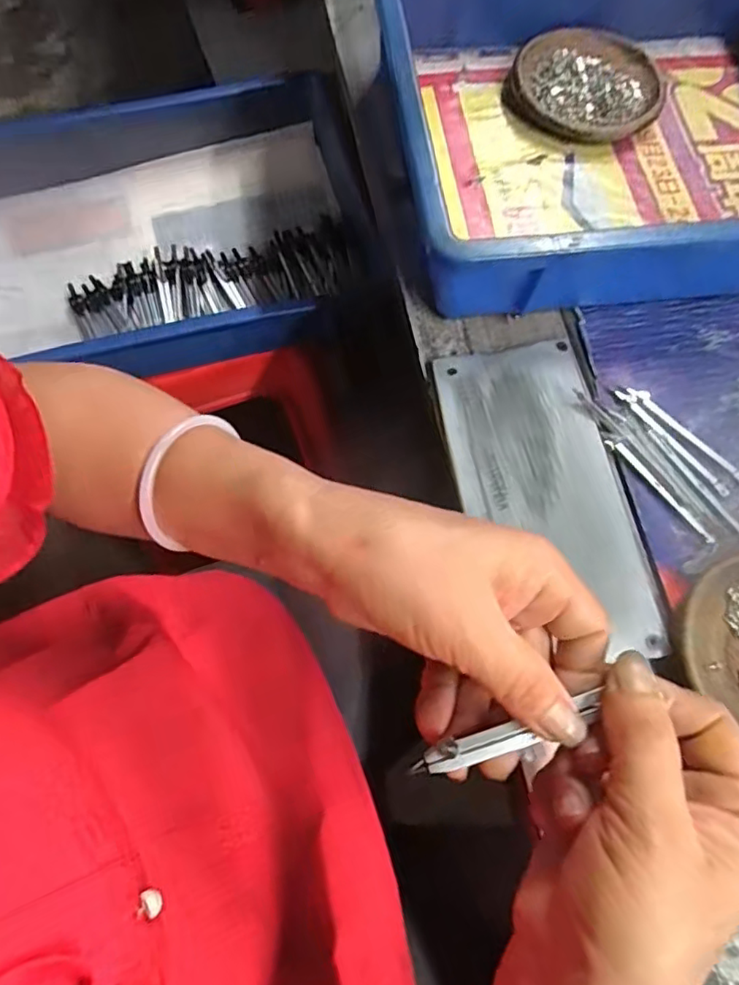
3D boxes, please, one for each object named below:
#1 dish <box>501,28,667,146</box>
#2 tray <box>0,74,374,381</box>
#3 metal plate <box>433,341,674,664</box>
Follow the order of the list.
[{"bbox_3d":[0.171,-0.319,0.458,0.113,0.016,0.121,1,70,-2],"label":"dish"},{"bbox_3d":[-0.222,-0.242,0.569,0.413,0.078,0.275,-15,71,-6],"label":"tray"},{"bbox_3d":[0.104,-0.002,0.348,0.095,0.006,0.196,-10,71,-6],"label":"metal plate"}]

